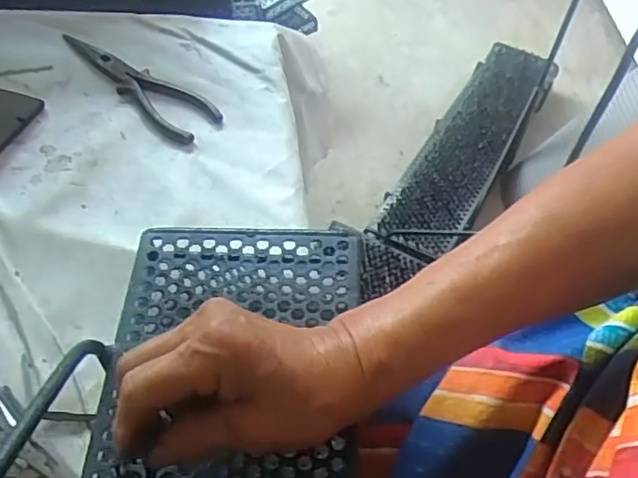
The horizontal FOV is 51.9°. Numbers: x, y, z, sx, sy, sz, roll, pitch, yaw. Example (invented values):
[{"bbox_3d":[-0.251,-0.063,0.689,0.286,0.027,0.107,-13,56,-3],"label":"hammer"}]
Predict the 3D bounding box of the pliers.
[{"bbox_3d":[-0.168,-0.150,0.617,0.059,0.007,0.194,-37,62,-26],"label":"pliers"}]

